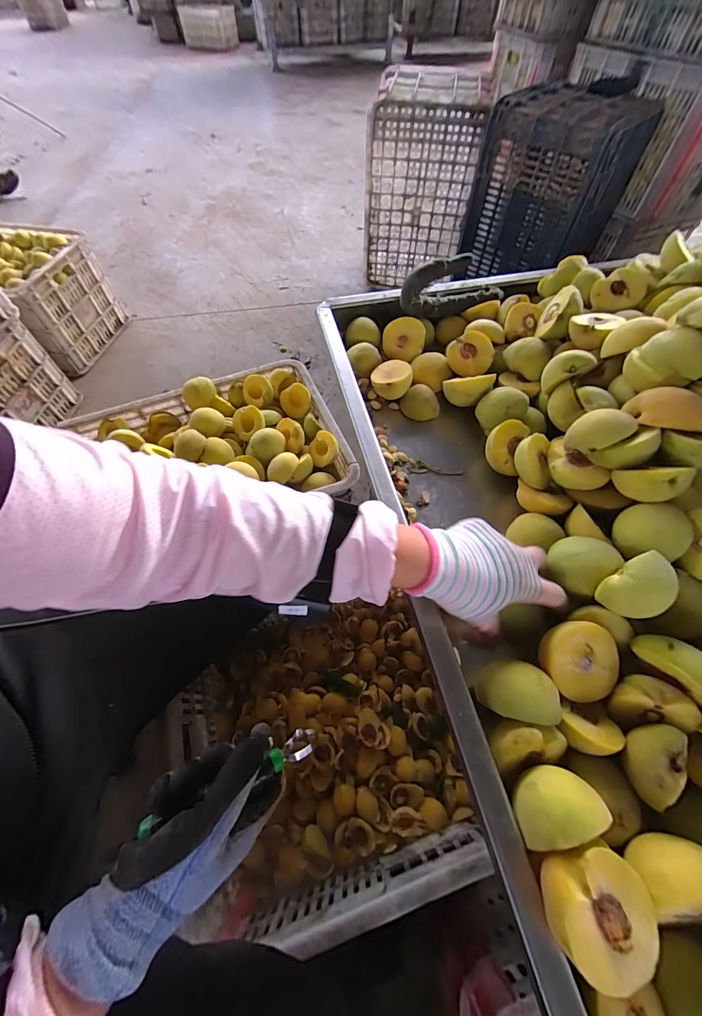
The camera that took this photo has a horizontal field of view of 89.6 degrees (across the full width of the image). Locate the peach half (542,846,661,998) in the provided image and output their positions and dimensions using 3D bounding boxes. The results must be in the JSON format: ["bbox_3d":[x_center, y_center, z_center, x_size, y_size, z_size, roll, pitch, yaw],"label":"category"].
[{"bbox_3d":[0.147,0.243,0.217,0.065,0.032,0.059,-5,70,-16],"label":"peach half"}]

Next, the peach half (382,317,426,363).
[{"bbox_3d":[0.084,-0.265,0.552,0.063,0.056,0.032,11,29,18],"label":"peach half"}]

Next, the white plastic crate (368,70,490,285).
[{"bbox_3d":[0.241,-1.062,1.200,0.326,0.495,0.223,15,60,9],"label":"white plastic crate"}]

